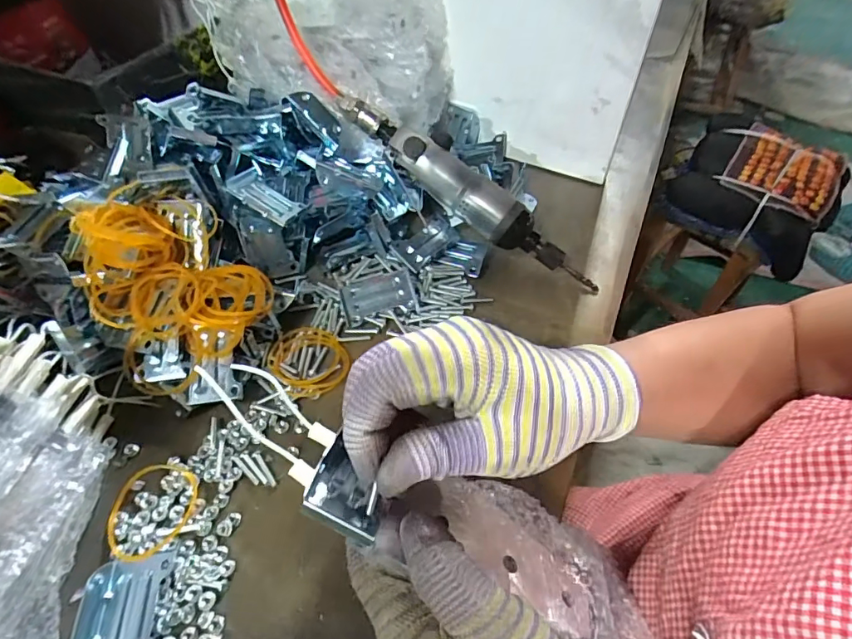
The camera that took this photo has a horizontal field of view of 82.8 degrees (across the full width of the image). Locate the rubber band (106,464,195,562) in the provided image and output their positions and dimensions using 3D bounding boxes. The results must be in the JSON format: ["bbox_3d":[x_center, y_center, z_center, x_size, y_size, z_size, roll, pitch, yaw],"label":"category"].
[{"bbox_3d":[-0.168,0.116,0.294,0.048,0.008,0.055,-4,51,-4],"label":"rubber band"}]

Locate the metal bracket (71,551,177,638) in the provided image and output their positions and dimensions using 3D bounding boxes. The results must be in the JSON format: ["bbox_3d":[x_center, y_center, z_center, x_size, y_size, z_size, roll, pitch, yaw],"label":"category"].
[{"bbox_3d":[-0.164,0.157,0.257,0.043,0.014,0.057,-5,51,-5],"label":"metal bracket"}]

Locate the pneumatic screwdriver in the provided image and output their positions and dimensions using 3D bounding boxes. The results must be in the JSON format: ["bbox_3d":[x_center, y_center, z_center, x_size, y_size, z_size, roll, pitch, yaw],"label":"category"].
[{"bbox_3d":[0.039,-0.109,0.419,0.264,0.036,0.032,37,56,-1],"label":"pneumatic screwdriver"}]

